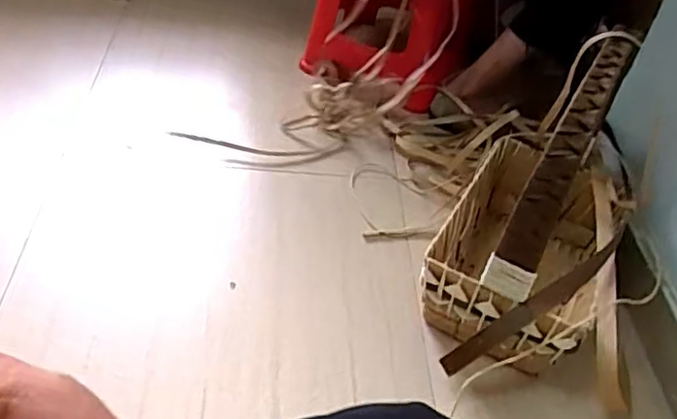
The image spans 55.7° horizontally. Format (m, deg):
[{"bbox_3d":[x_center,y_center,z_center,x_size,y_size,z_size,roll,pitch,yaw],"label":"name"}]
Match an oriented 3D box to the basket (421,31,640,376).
[{"bbox_3d":[0.285,-0.021,0.890,0.220,0.427,0.425,22,42,18],"label":"basket"}]

